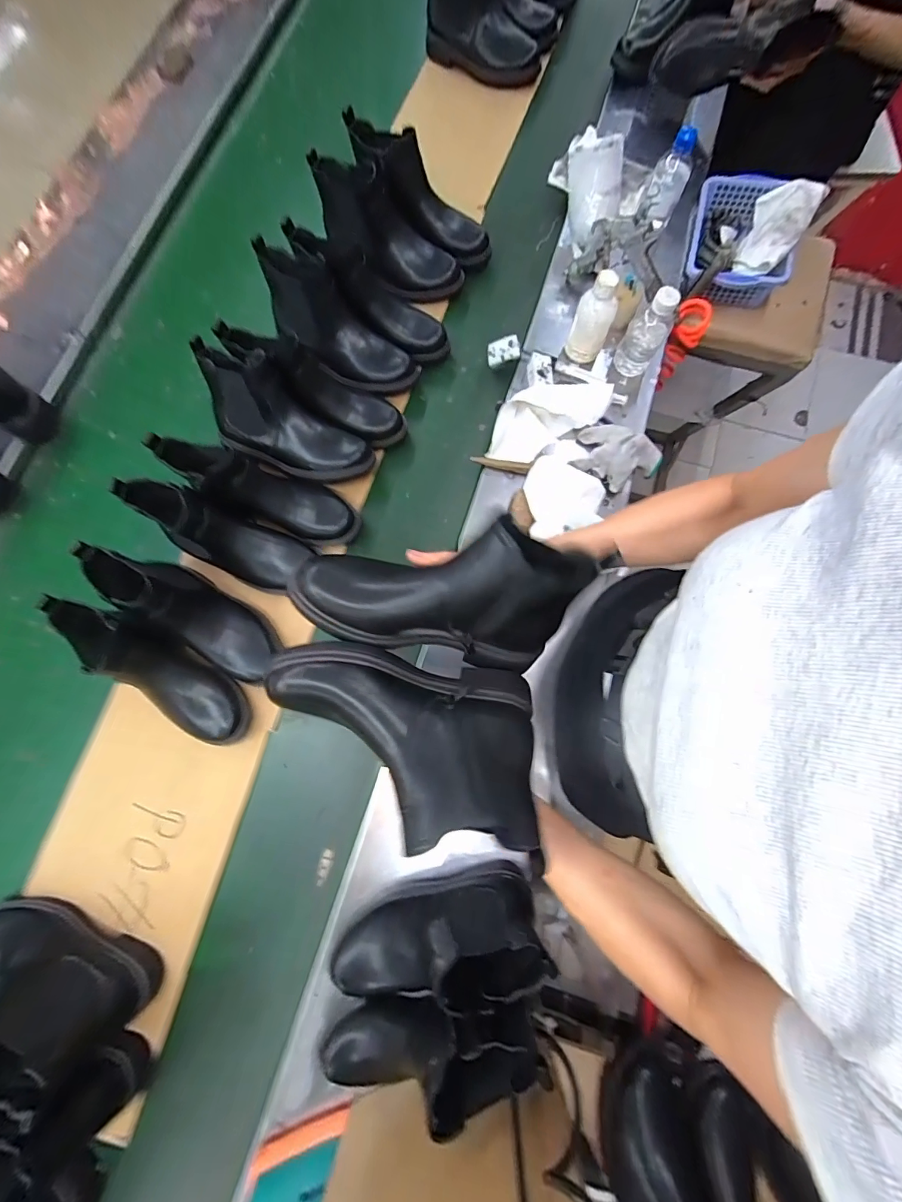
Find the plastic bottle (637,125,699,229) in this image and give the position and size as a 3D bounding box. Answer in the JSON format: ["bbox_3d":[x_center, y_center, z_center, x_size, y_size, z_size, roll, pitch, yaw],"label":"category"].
[{"bbox_3d":[0.366,-0.708,0.729,0.062,0.121,0.051,19,78,5],"label":"plastic bottle"}]

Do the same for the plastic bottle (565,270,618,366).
[{"bbox_3d":[0.215,-0.426,0.654,0.054,0.121,0.055,30,80,7],"label":"plastic bottle"}]

